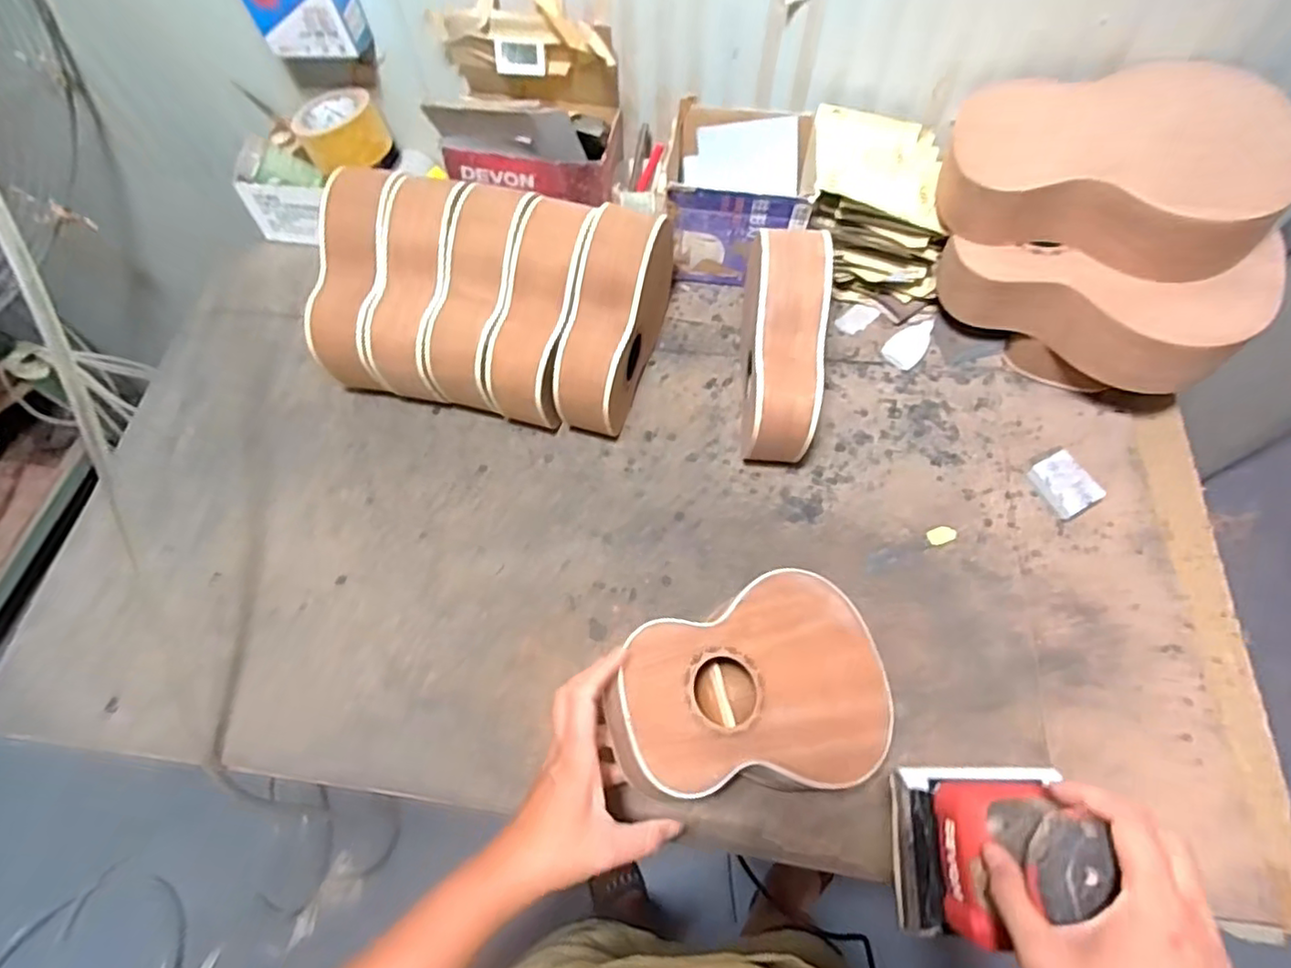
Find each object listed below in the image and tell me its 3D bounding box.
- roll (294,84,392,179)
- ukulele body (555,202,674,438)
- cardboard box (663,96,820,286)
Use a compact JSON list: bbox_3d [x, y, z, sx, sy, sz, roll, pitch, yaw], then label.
[{"bbox_3d":[-0.383,-0.447,0.796,0.097,0.056,0.095,0,64,1],"label":"roll"},{"bbox_3d":[-0.033,-0.173,0.689,0.071,0.181,0.237,15,65,8],"label":"ukulele body"},{"bbox_3d":[0.114,-0.357,0.791,0.163,0.133,0.166,5,64,3],"label":"cardboard box"}]

